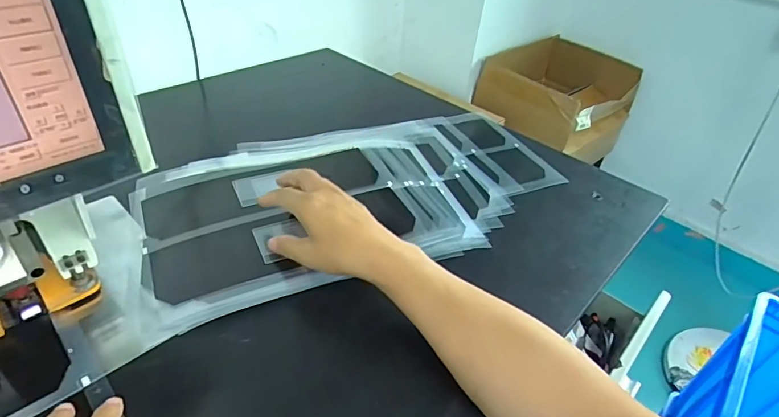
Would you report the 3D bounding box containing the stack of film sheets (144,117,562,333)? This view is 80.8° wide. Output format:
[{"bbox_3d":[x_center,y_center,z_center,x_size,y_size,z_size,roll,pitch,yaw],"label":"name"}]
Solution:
[{"bbox_3d":[-0.019,-0.032,0.560,0.504,0.029,0.282,-14,42,-24],"label":"stack of film sheets"}]

